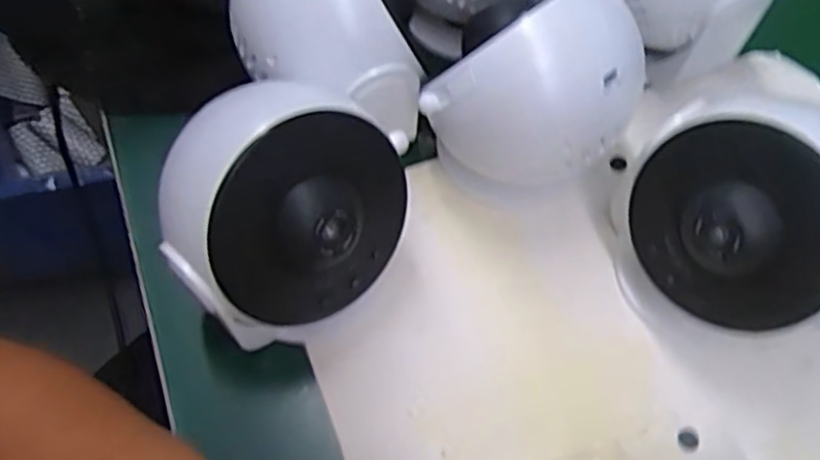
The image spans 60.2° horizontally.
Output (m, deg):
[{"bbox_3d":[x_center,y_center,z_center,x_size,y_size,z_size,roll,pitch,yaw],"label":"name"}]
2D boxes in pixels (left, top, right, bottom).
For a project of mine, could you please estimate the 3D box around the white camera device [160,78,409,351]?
[{"bbox_3d":[-0.054,-0.004,0.325,0.107,0.118,0.091,-39,72,-19],"label":"white camera device"}]

